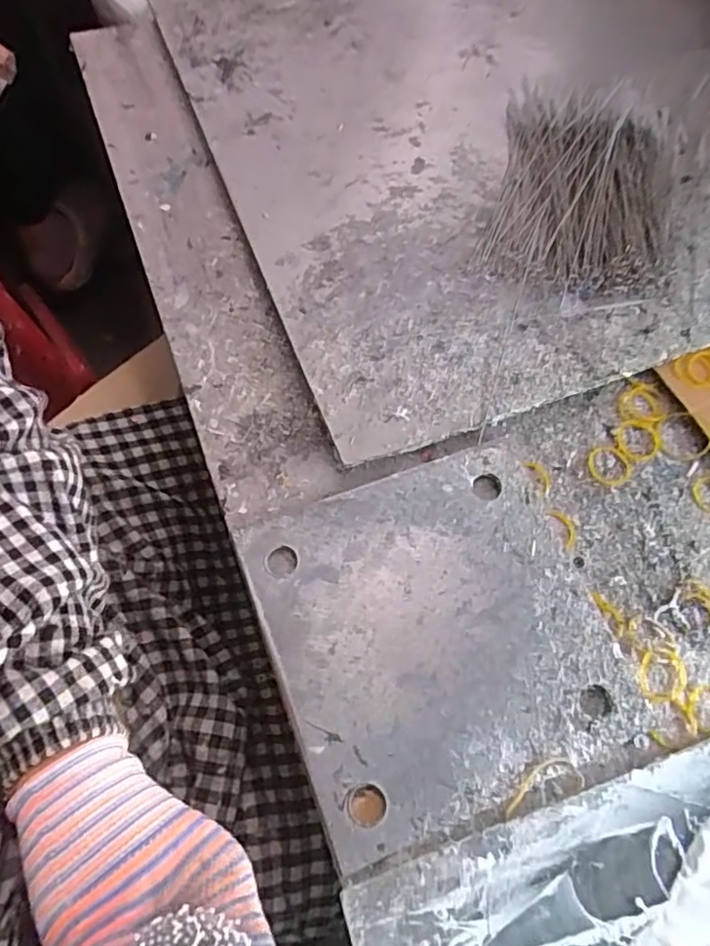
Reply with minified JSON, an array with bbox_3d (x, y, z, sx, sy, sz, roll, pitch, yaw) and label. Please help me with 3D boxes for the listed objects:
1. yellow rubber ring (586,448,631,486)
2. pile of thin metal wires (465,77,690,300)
[{"bbox_3d":[0.172,-0.005,0.401,0.030,0.004,0.028,1,68,-2],"label":"yellow rubber ring"},{"bbox_3d":[0.180,-0.223,0.461,0.137,0.023,0.189,15,69,4],"label":"pile of thin metal wires"}]

